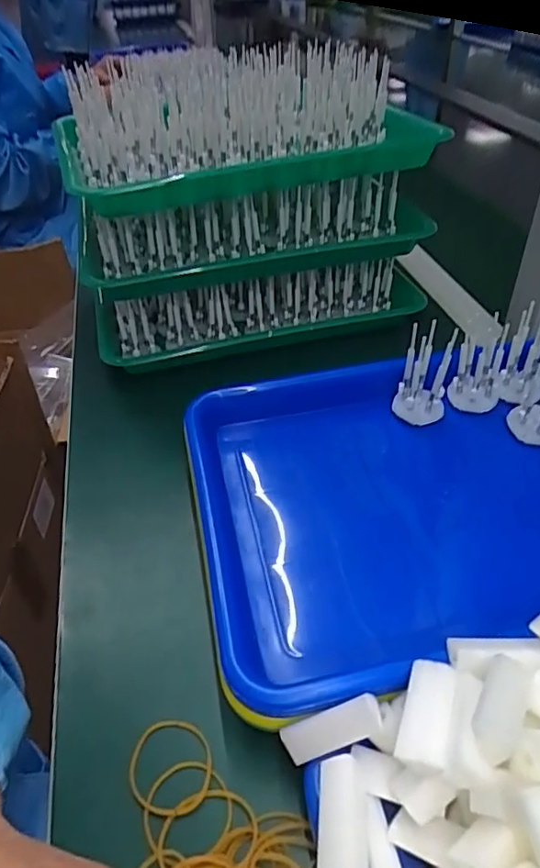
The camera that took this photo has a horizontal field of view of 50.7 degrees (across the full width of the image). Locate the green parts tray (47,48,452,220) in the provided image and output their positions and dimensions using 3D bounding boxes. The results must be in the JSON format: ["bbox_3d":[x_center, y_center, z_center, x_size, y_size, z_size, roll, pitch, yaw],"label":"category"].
[{"bbox_3d":[-0.024,-0.284,0.515,0.306,0.078,0.242,-12,42,-11],"label":"green parts tray"}]

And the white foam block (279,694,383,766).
[{"bbox_3d":[0.030,0.136,0.266,0.048,0.010,0.019,-28,80,9],"label":"white foam block"}]

